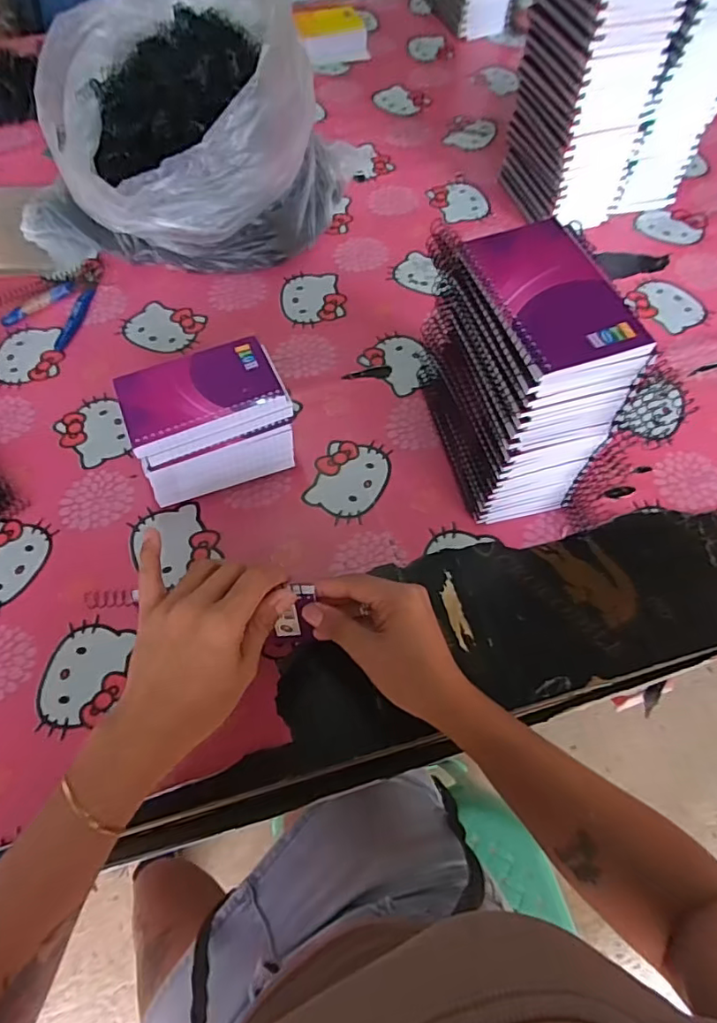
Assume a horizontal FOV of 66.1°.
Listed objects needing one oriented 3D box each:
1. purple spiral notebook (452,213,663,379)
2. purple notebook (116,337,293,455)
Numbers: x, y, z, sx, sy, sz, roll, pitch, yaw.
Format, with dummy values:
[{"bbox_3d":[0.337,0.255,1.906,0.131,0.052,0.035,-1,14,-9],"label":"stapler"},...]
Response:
[{"bbox_3d":[0.126,-0.147,0.364,0.079,0.011,0.128,-15,64,-8],"label":"purple spiral notebook"},{"bbox_3d":[-0.134,-0.103,0.472,0.131,0.016,0.079,-22,65,-11],"label":"purple notebook"}]

